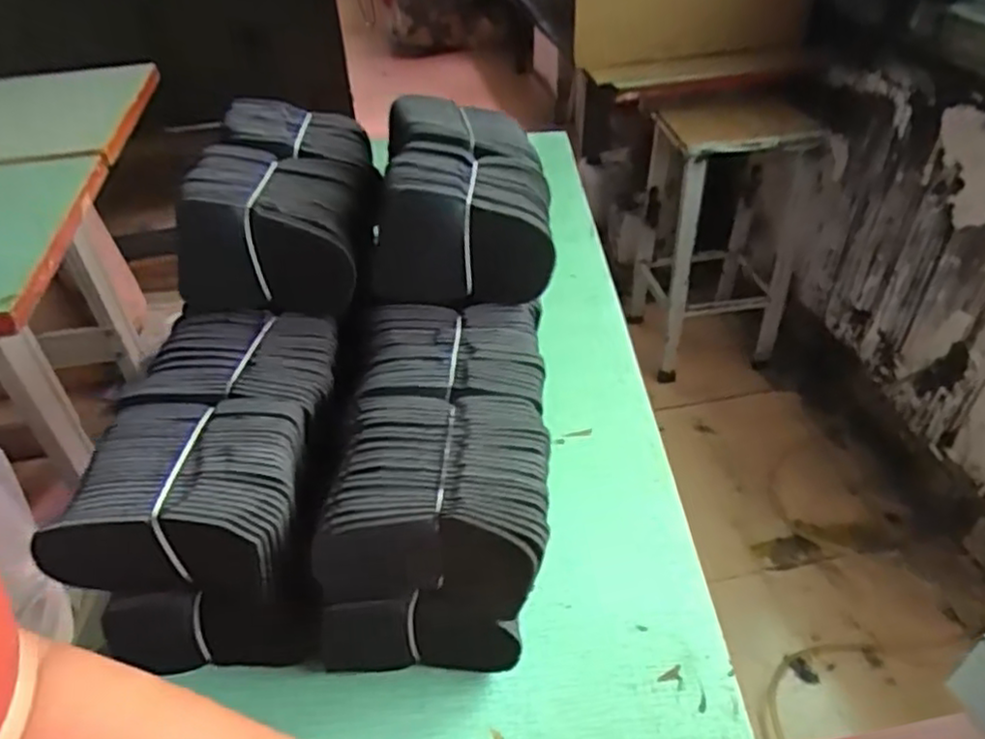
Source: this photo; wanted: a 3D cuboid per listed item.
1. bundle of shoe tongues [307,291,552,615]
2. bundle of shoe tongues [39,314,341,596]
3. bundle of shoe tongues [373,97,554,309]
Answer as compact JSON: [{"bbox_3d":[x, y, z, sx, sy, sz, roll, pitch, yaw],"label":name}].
[{"bbox_3d":[-0.035,0.053,0.545,0.155,0.092,0.245,1,41,4],"label":"bundle of shoe tongues"},{"bbox_3d":[-0.205,0.055,0.536,0.148,0.075,0.239,0,41,3],"label":"bundle of shoe tongues"},{"bbox_3d":[-0.025,-0.164,0.661,0.154,0.112,0.213,-2,40,3],"label":"bundle of shoe tongues"}]

